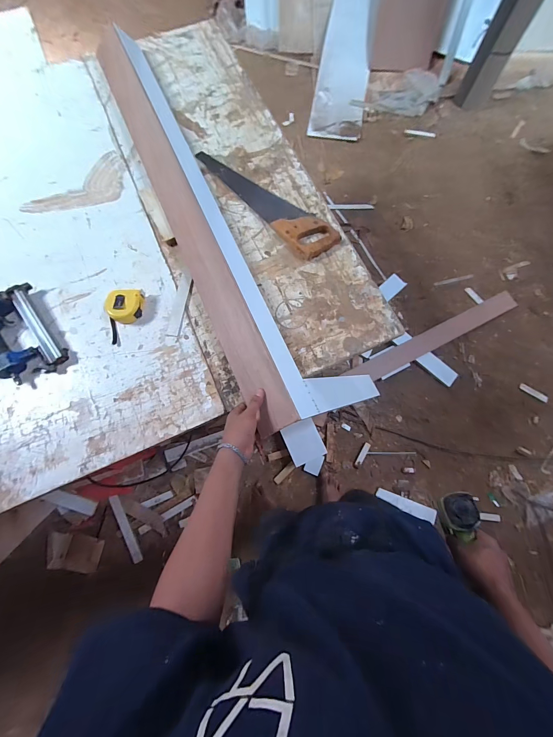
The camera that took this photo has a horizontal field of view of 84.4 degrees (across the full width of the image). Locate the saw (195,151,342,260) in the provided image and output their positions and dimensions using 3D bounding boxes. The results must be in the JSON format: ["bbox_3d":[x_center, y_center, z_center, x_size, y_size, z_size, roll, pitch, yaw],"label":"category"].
[{"bbox_3d":[-0.026,-0.448,0.784,0.112,0.027,0.444,-38,77,-10],"label":"saw"}]

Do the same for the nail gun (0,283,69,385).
[{"bbox_3d":[-0.576,-0.071,0.657,0.153,0.063,0.220,-33,76,-9],"label":"nail gun"}]

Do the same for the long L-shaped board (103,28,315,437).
[{"bbox_3d":[-0.211,-0.393,0.747,0.138,0.090,1.150,-24,75,-7],"label":"long L-shaped board"}]

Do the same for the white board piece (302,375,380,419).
[{"bbox_3d":[0.185,0.057,0.817,0.018,0.541,0.083,-35,73,27],"label":"white board piece"}]

